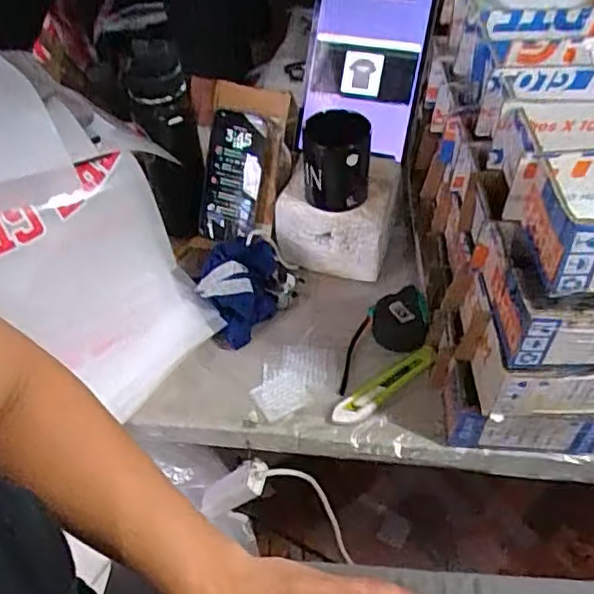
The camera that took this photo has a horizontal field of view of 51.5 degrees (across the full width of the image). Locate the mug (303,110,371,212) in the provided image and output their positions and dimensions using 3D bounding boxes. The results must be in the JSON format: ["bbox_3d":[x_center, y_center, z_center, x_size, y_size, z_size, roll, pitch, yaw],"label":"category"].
[{"bbox_3d":[0.049,-0.171,0.766,0.085,0.109,0.072,2,48,3],"label":"mug"}]

